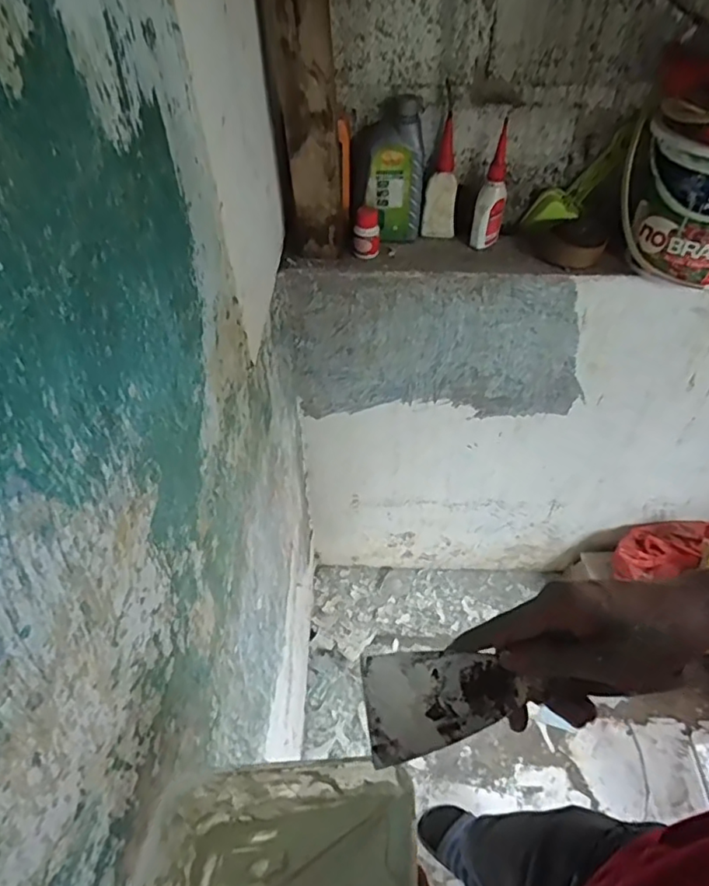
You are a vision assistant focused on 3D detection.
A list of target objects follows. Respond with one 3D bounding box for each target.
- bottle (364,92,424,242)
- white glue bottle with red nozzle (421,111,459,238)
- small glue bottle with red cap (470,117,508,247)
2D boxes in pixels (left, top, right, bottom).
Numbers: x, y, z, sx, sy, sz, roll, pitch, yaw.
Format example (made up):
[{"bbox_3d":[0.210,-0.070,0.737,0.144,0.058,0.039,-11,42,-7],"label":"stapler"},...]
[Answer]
[{"bbox_3d":[0.063,-0.416,0.892,0.085,0.185,0.065,2,48,3],"label":"bottle"},{"bbox_3d":[0.138,-0.411,0.906,0.049,0.169,0.030,7,27,8],"label":"white glue bottle with red nozzle"},{"bbox_3d":[0.212,-0.379,0.897,0.046,0.165,0.036,10,49,10],"label":"small glue bottle with red cap"}]

